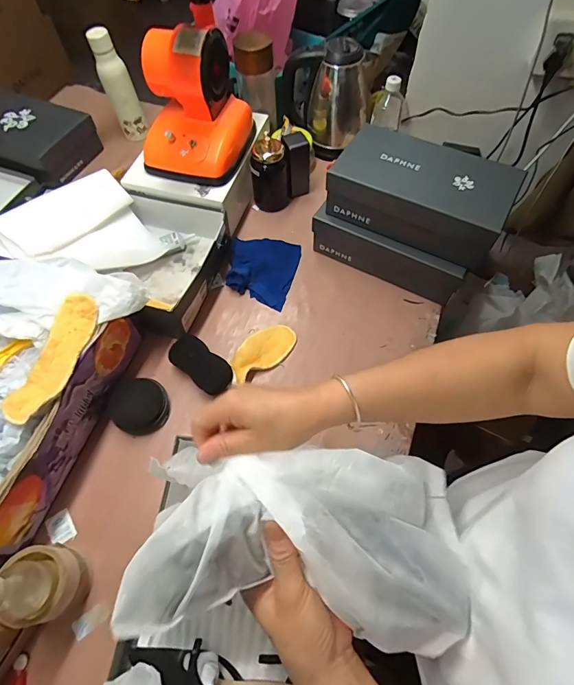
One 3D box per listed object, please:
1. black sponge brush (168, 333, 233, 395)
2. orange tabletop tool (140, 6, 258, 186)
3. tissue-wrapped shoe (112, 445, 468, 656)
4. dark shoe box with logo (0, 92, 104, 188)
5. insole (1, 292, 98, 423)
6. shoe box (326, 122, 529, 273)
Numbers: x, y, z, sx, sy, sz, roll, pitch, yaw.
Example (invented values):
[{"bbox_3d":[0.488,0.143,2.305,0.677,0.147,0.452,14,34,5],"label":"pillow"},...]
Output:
[{"bbox_3d":[-0.149,0.037,0.688,0.117,0.028,0.059,36,67,18],"label":"black sponge brush"},{"bbox_3d":[-0.183,-0.450,0.743,0.171,0.201,0.185,14,62,8],"label":"orange tabletop tool"},{"bbox_3d":[0.020,0.153,0.310,0.255,0.058,0.137,8,61,-11],"label":"tissue-wrapped shoe"},{"bbox_3d":[-0.622,-0.501,0.959,0.280,0.109,0.199,25,64,14],"label":"dark shoe box with logo"},{"bbox_3d":[-0.330,0.021,0.574,0.067,0.025,0.199,12,62,7],"label":"insole"},{"bbox_3d":[0.237,-0.270,0.710,0.292,0.096,0.158,26,65,14],"label":"shoe box"}]

